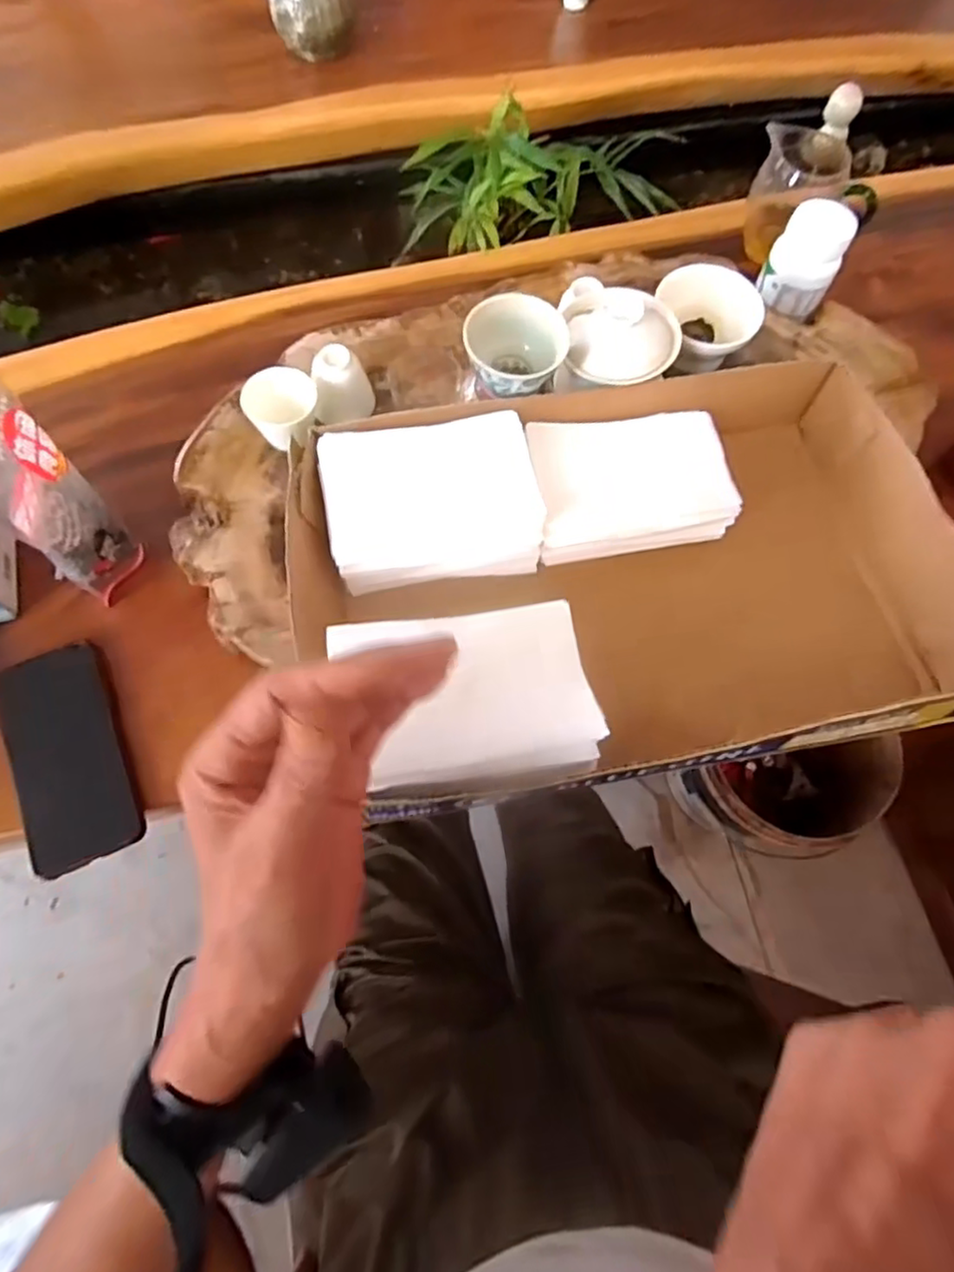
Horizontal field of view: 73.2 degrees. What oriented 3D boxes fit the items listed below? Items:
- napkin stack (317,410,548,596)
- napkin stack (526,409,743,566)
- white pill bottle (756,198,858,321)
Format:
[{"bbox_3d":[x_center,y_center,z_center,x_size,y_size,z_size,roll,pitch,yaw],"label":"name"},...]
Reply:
[{"bbox_3d":[-0.032,-0.096,0.469,0.149,0.046,0.110,-11,71,-5],"label":"napkin stack"},{"bbox_3d":[0.114,-0.115,0.482,0.146,0.035,0.108,-6,71,-4],"label":"napkin stack"},{"bbox_3d":[0.290,-0.332,0.568,0.058,0.071,0.052,30,72,9],"label":"white pill bottle"}]

